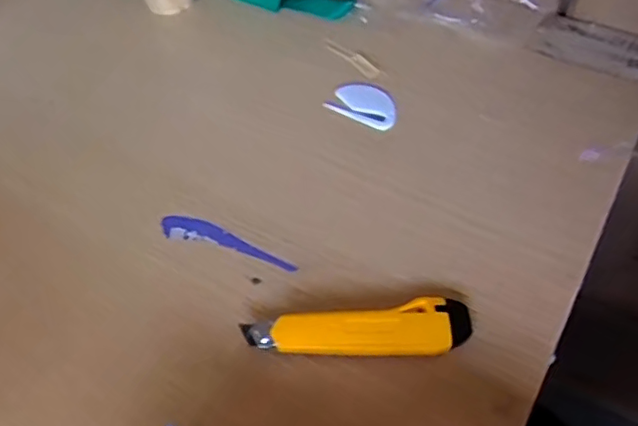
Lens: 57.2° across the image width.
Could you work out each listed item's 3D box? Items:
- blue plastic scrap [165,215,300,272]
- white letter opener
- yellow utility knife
[{"bbox_3d":[-0.073,0.023,0.475,0.121,0.006,0.024,14,55,15],"label":"blue plastic scrap"},{"bbox_3d":[0.045,-0.104,0.555,0.070,0.004,0.042,28,72,27],"label":"white letter opener"},{"bbox_3d":[0.028,0.085,0.412,0.156,0.021,0.036,-7,52,0],"label":"yellow utility knife"}]

